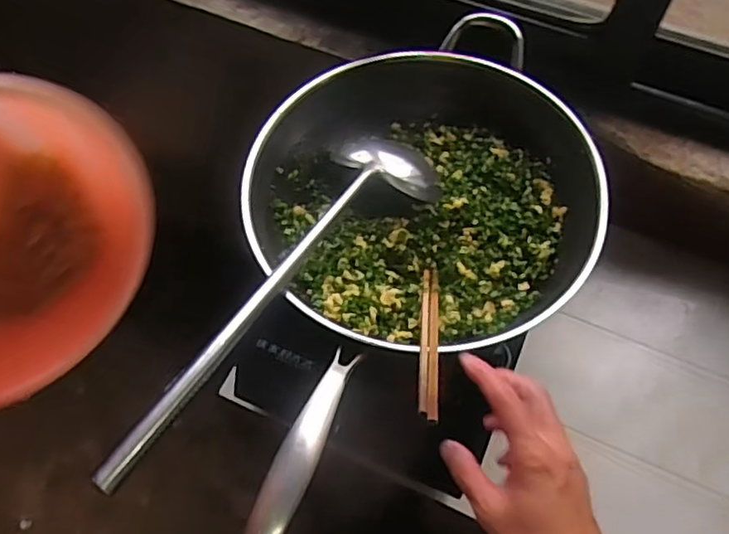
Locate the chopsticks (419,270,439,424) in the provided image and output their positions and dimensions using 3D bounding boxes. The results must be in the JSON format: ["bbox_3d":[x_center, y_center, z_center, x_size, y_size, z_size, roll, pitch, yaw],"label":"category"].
[{"bbox_3d":[0.057,0.055,0.528,0.015,0.009,0.231,5,27,4],"label":"chopsticks"}]

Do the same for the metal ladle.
[{"bbox_3d":[-0.066,0.006,0.553,0.115,0.043,0.451,28,52,15],"label":"metal ladle"}]

